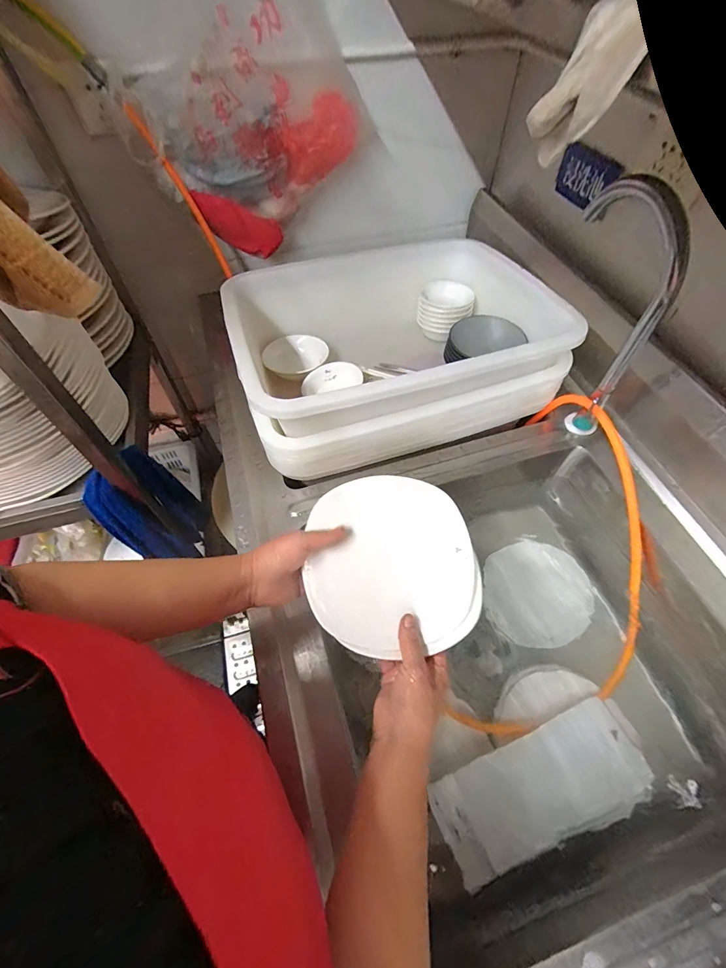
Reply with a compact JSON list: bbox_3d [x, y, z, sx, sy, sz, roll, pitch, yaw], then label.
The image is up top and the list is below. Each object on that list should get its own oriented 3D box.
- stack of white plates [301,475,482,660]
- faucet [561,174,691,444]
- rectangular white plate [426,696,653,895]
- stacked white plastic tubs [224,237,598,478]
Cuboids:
[{"bbox_3d":[0.034,0.088,0.448,0.190,0.015,0.192,-5,73,-8],"label":"stack of white plates"},{"bbox_3d":[0.349,-0.239,0.577,0.049,0.326,0.203,-8,58,-4],"label":"faucet"},{"bbox_3d":[0.243,0.412,0.526,0.291,0.030,0.116,-20,60,-11],"label":"rectangular white plate"},{"bbox_3d":[0.056,-0.248,0.706,0.543,0.195,0.394,-18,60,-10],"label":"stacked white plastic tubs"}]

